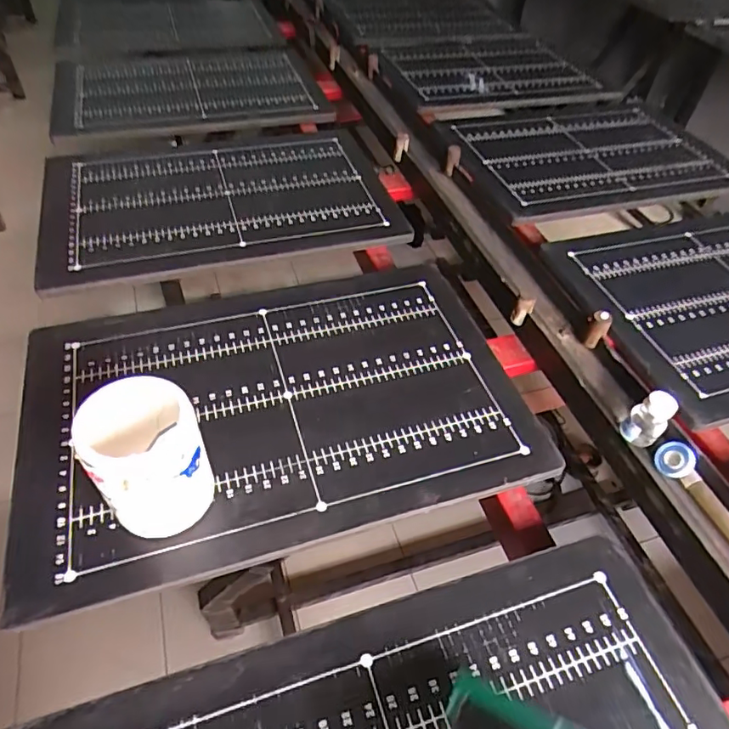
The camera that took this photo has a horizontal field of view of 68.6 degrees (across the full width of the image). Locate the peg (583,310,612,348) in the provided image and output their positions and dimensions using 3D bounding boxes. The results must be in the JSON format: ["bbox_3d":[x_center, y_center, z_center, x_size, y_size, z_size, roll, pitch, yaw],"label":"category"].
[{"bbox_3d":[0.317,-0.044,0.731,0.022,0.065,0.019,31,53,21],"label":"peg"}]

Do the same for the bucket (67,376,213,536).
[{"bbox_3d":[-0.204,0.095,0.515,0.095,0.144,0.097,3,48,-3],"label":"bucket"}]

